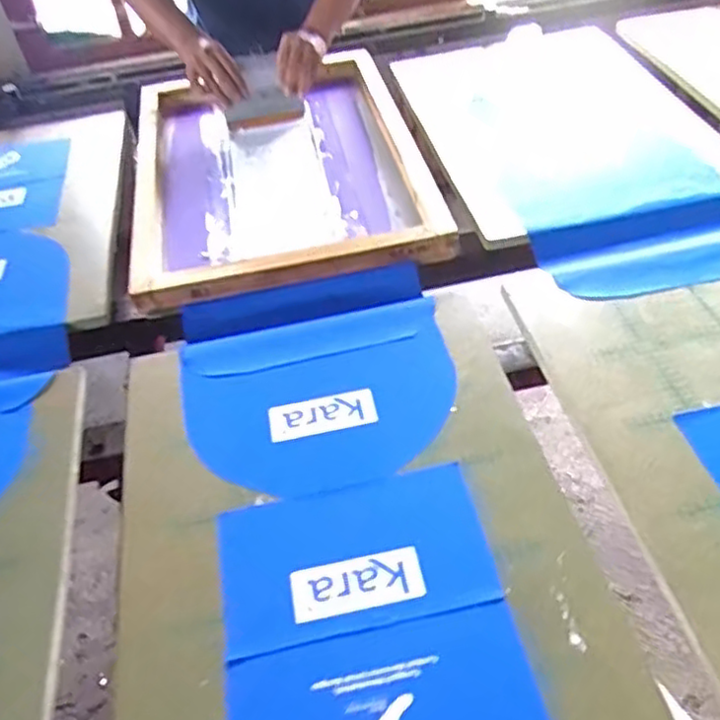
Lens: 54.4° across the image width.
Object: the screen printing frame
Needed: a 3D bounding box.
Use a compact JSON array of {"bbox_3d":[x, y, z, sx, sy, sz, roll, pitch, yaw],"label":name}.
[{"bbox_3d":[-0.155,-0.361,1.247,0.482,0.052,0.707,-11,44,-4],"label":"screen printing frame"}]

